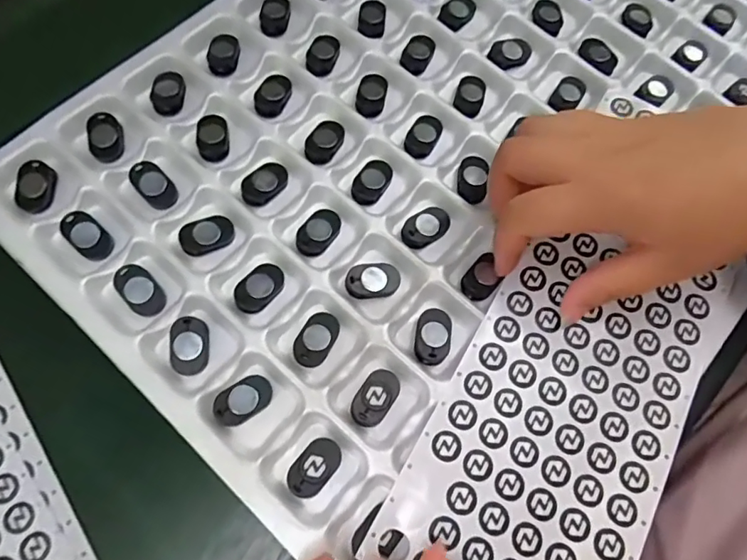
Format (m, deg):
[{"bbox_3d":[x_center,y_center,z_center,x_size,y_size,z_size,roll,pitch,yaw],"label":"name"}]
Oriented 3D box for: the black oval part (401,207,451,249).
[{"bbox_3d":[0.030,-0.030,0.287,0.029,0.011,0.019,-35,77,-16],"label":"black oval part"}]

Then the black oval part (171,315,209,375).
[{"bbox_3d":[-0.092,0.032,0.254,0.017,0.009,0.028,-5,71,-7],"label":"black oval part"}]

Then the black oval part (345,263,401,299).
[{"bbox_3d":[0.000,0.000,0.273,0.029,0.008,0.018,-8,72,-8],"label":"black oval part"}]

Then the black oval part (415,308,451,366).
[{"bbox_3d":[0.031,0.029,0.263,0.018,0.004,0.030,7,70,-3],"label":"black oval part"}]

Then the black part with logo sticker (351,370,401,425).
[{"bbox_3d":[0.001,0.058,0.251,0.017,0.005,0.029,33,71,6],"label":"black part with logo sticker"}]

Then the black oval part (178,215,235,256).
[{"bbox_3d":[-0.090,-0.025,0.272,0.028,0.004,0.019,-21,74,-12],"label":"black oval part"}]

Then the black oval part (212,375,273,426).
[{"bbox_3d":[-0.063,0.059,0.247,0.028,0.010,0.019,-38,78,-16],"label":"black oval part"}]

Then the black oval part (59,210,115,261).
[{"bbox_3d":[-0.153,-0.024,0.270,0.028,0.010,0.017,42,72,9],"label":"black oval part"}]

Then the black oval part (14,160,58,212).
[{"bbox_3d":[-0.184,-0.051,0.276,0.017,0.008,0.029,-5,71,-7],"label":"black oval part"}]

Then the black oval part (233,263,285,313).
[{"bbox_3d":[-0.060,0.004,0.265,0.018,0.007,0.029,38,72,8],"label":"black oval part"}]

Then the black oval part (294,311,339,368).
[{"bbox_3d":[-0.029,0.031,0.263,0.018,0.013,0.029,28,70,5],"label":"black oval part"}]

